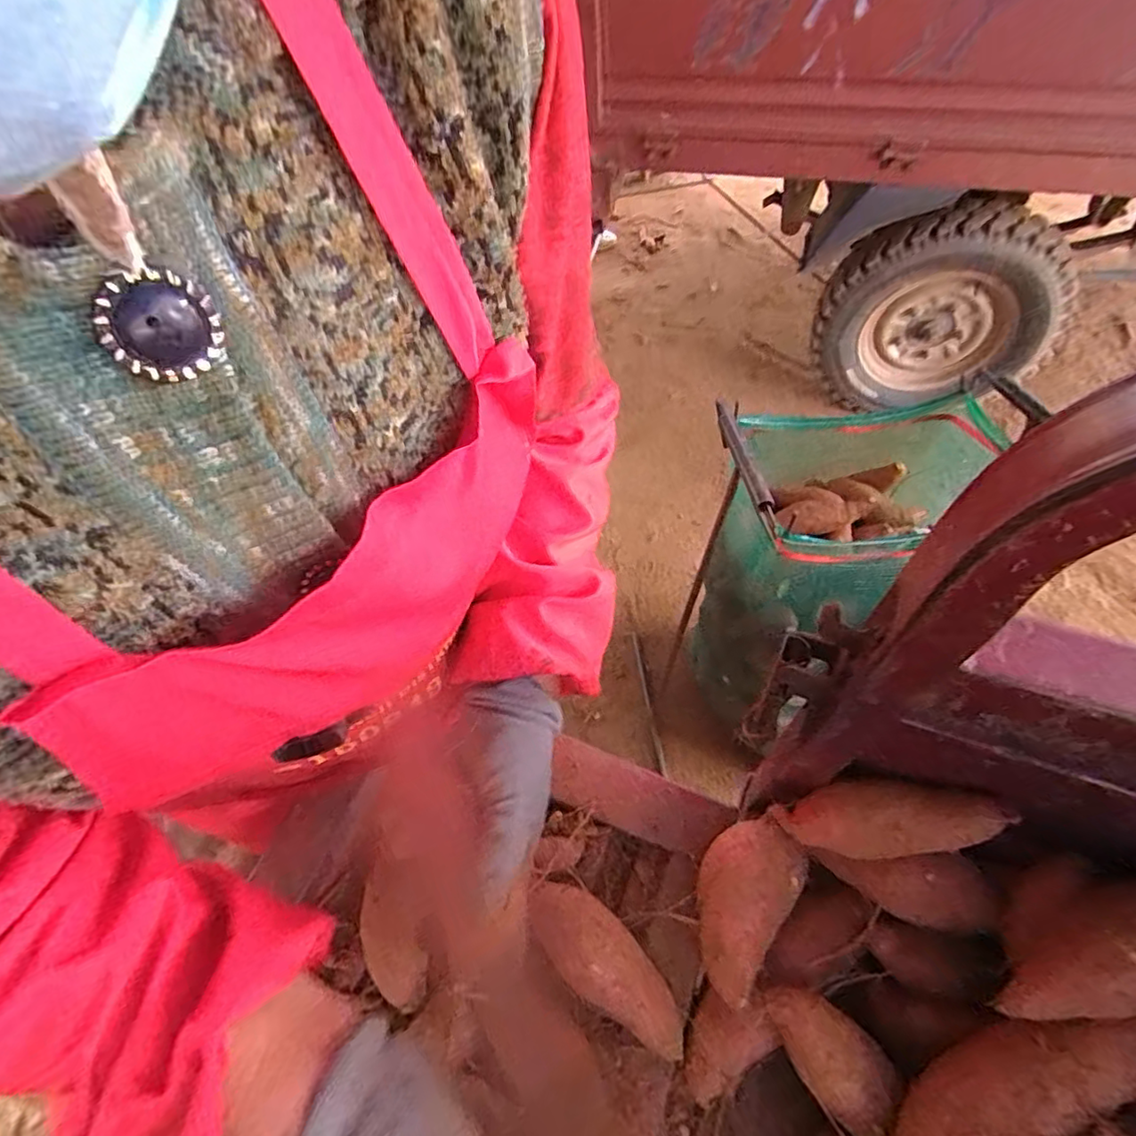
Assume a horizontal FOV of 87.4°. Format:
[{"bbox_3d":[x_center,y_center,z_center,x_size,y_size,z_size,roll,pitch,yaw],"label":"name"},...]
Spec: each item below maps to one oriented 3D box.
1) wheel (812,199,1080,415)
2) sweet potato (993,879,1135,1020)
[{"bbox_3d":[0.917,-0.634,1.494,0.540,0.481,0.167,13,59,12],"label":"wheel"},{"bbox_3d":[0.298,0.213,0.326,0.123,0.044,0.053,-38,59,10],"label":"sweet potato"}]

